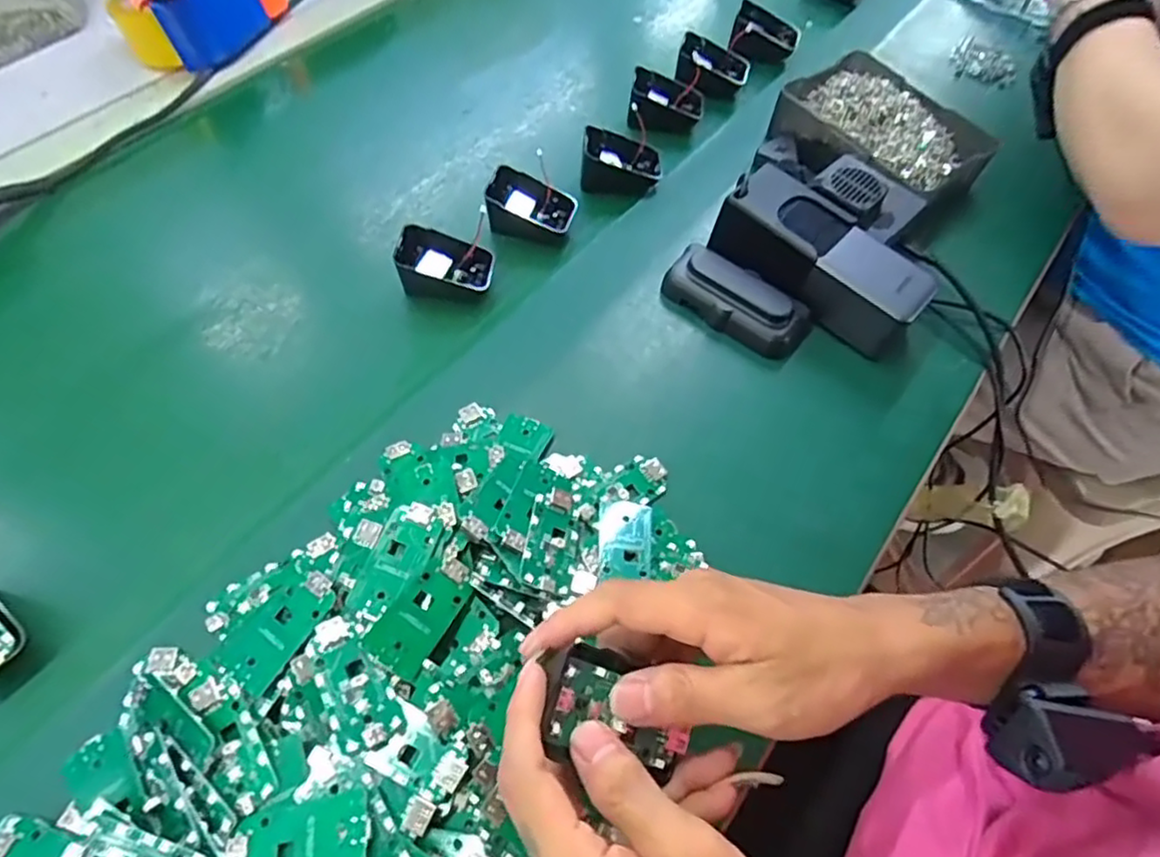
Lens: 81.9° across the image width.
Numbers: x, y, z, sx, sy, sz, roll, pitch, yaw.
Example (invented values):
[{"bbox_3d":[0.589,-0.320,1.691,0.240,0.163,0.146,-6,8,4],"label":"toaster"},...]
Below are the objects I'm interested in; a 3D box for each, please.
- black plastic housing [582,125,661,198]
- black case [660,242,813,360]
[{"bbox_3d":[0.035,-0.224,0.566,0.068,0.039,0.052,5,58,1],"label":"black plastic housing"},{"bbox_3d":[0.116,-0.095,0.495,0.110,0.035,0.050,33,62,17],"label":"black case"}]

